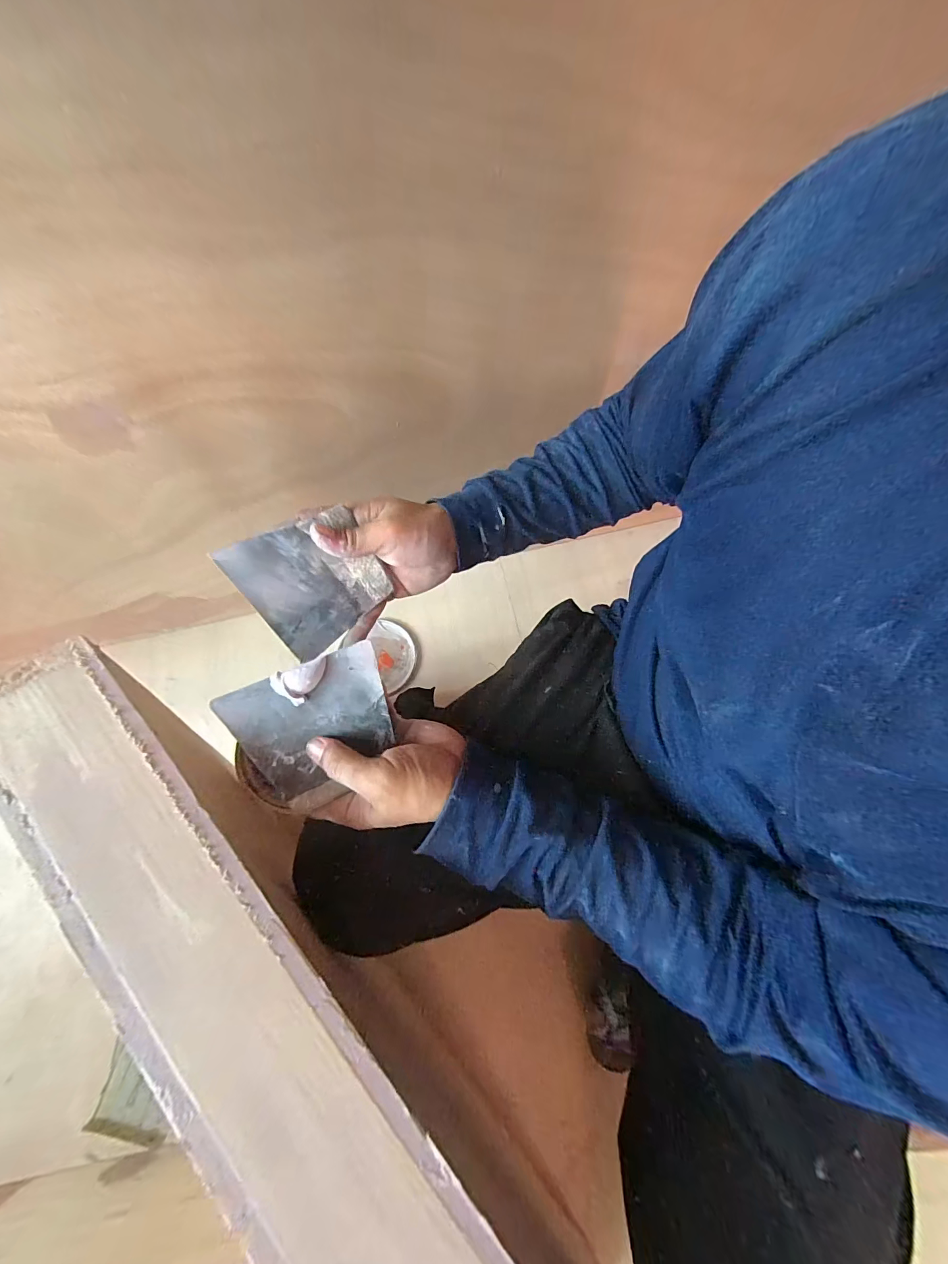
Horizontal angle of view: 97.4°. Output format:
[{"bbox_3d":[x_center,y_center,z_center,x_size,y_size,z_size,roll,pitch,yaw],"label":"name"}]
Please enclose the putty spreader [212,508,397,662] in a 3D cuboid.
[{"bbox_3d":[-0.129,-0.042,0.336,0.099,0.101,0.004,-34,31,-9],"label":"putty spreader"}]

